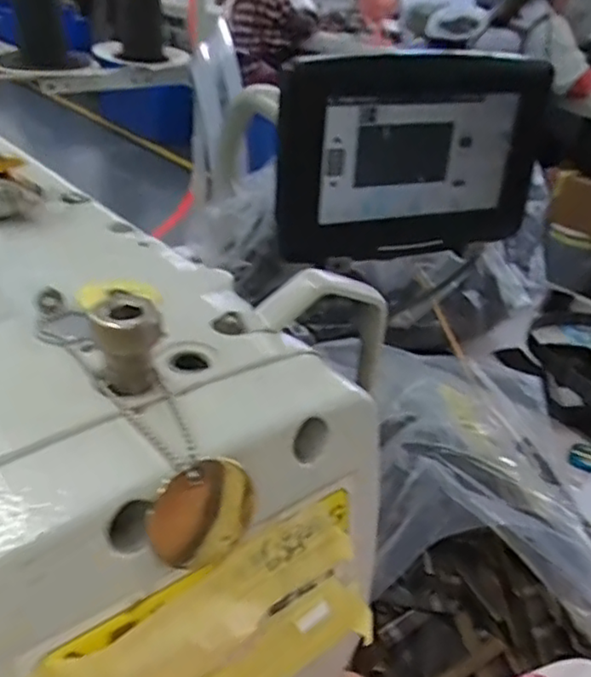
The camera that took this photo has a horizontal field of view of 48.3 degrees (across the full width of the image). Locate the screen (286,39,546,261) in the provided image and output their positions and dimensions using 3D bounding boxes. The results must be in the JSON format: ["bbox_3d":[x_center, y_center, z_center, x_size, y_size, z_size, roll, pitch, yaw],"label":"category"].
[{"bbox_3d":[0.086,-0.127,0.461,0.188,0.139,0.035,-8,34,-21],"label":"screen"}]

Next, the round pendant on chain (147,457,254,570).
[{"bbox_3d":[-0.020,0.038,0.142,0.024,0.024,0.004,-38,33,-19],"label":"round pendant on chain"}]

